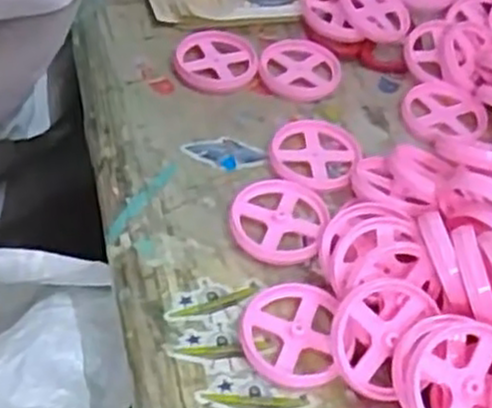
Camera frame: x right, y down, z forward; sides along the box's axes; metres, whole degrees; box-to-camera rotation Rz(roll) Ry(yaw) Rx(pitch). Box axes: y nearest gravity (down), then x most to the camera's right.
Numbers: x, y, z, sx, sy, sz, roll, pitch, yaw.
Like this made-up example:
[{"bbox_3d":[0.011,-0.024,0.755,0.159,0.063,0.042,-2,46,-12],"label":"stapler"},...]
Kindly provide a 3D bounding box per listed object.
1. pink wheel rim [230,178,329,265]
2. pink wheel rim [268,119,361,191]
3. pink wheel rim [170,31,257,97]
[{"bbox_3d":[0.022,0.007,0.497,0.060,0.011,0.067,8,46,1],"label":"pink wheel rim"},{"bbox_3d":[0.051,-0.036,0.543,0.065,0.009,0.064,1,50,-2],"label":"pink wheel rim"},{"bbox_3d":[-0.023,-0.115,0.606,0.062,0.009,0.068,3,46,-4],"label":"pink wheel rim"}]

